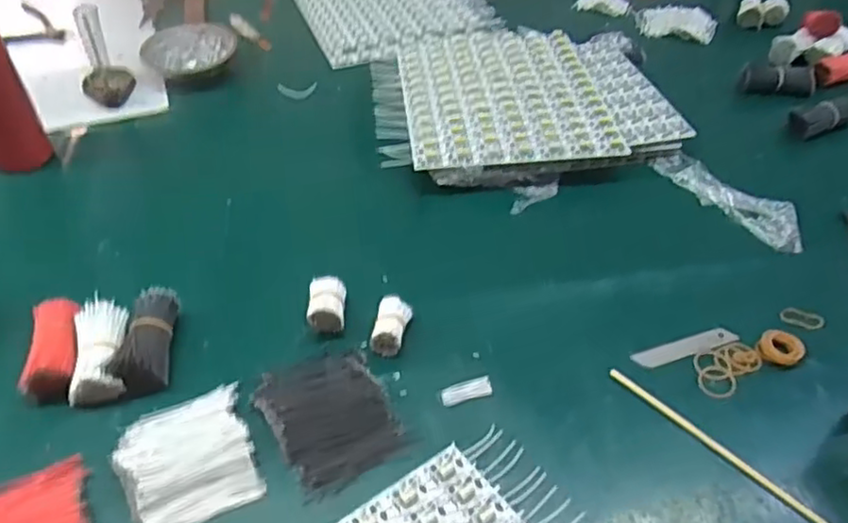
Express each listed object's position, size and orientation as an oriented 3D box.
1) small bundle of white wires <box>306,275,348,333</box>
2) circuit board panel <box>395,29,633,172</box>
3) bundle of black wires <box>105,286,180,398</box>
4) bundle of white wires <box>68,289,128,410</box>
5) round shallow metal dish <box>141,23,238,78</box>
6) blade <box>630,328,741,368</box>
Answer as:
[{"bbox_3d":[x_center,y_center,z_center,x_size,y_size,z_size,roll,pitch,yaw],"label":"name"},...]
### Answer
[{"bbox_3d":[-0.089,0.042,0.613,0.033,0.029,0.051,0,44,-2],"label":"small bundle of white wires"},{"bbox_3d":[0.097,-0.221,0.849,0.245,0.010,0.303,-5,47,-4],"label":"circuit board panel"},{"bbox_3d":[-0.243,0.067,0.582,0.042,0.037,0.099,-3,45,-5],"label":"bundle of black wires"},{"bbox_3d":[-0.278,0.077,0.574,0.041,0.033,0.096,-9,45,-11],"label":"bundle of white wires"},{"bbox_3d":[-0.335,-0.301,0.955,0.127,0.040,0.127,1,44,-1],"label":"round shallow metal dish"},{"bbox_3d":[0.234,0.077,0.594,0.103,0.006,0.020,-14,44,-16],"label":"blade"}]

